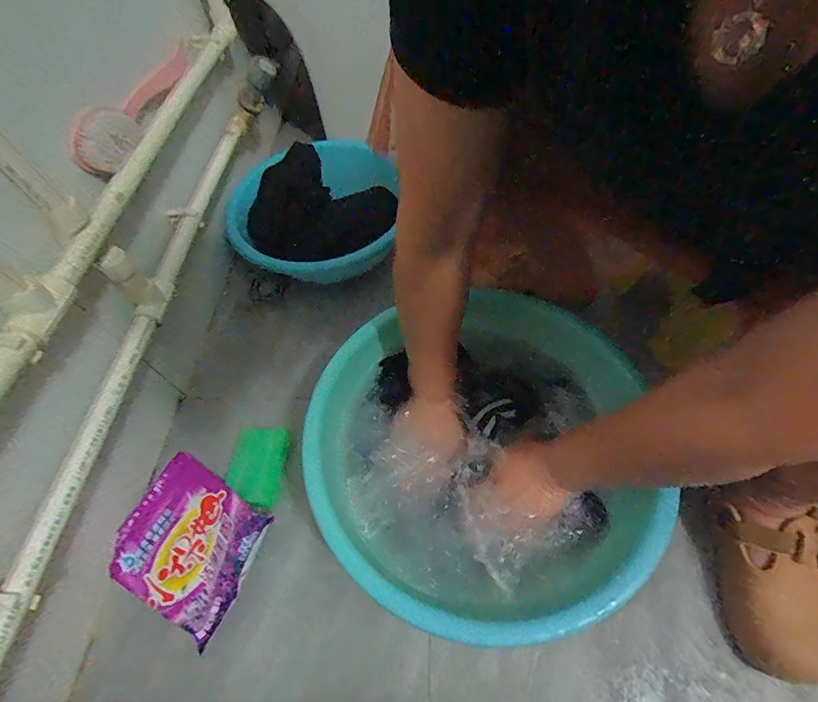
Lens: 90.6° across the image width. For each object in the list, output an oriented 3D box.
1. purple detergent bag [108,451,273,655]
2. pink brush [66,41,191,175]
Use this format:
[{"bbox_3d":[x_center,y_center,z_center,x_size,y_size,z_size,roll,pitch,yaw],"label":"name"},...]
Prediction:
[{"bbox_3d":[-0.281,0.240,0.520,0.196,0.053,0.157,21,60,18],"label":"purple detergent bag"},{"bbox_3d":[-0.353,-0.329,0.533,0.031,0.067,0.285,3,56,6],"label":"pink brush"}]

